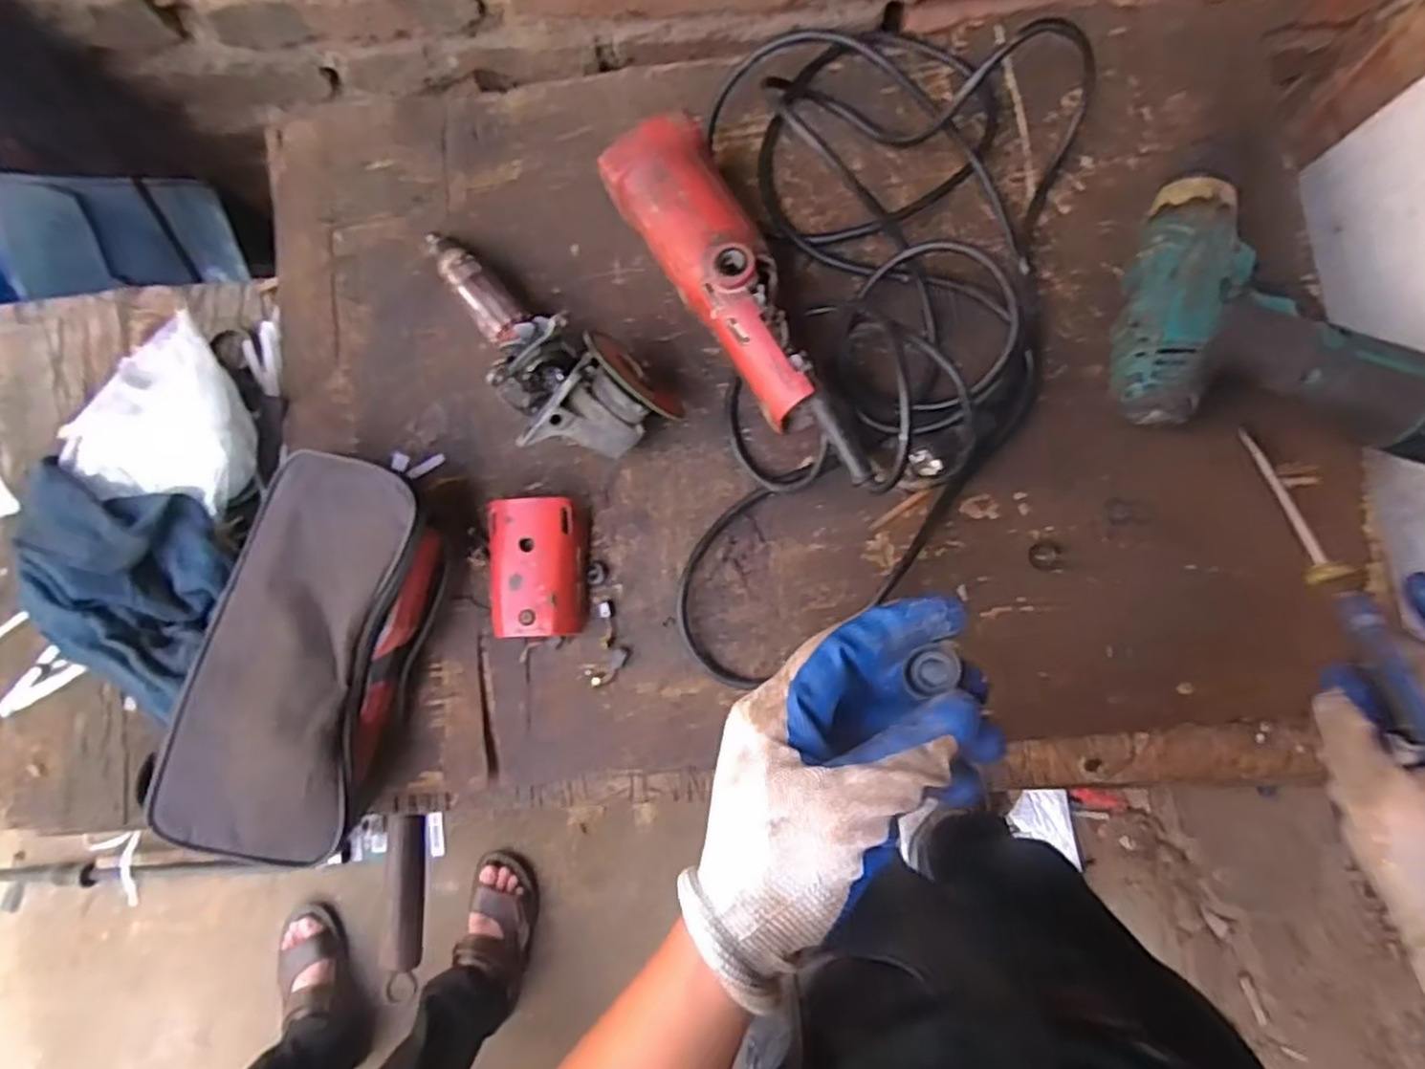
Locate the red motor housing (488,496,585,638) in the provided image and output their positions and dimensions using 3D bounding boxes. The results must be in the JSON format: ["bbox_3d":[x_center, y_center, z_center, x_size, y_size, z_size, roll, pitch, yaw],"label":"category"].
[{"bbox_3d":[-0.110,0.021,0.479,0.057,0.028,0.084,-2,84,3],"label":"red motor housing"}]

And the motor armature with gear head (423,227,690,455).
[{"bbox_3d":[-0.119,-0.121,0.482,0.206,0.060,0.086,44,88,6],"label":"motor armature with gear head"}]

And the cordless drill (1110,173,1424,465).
[{"bbox_3d":[0.339,-0.130,0.450,0.191,0.065,0.159,10,85,4],"label":"cordless drill"}]

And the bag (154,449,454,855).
[{"bbox_3d":[-0.241,0.073,0.463,0.118,0.069,0.233,12,85,4],"label":"bag"}]

